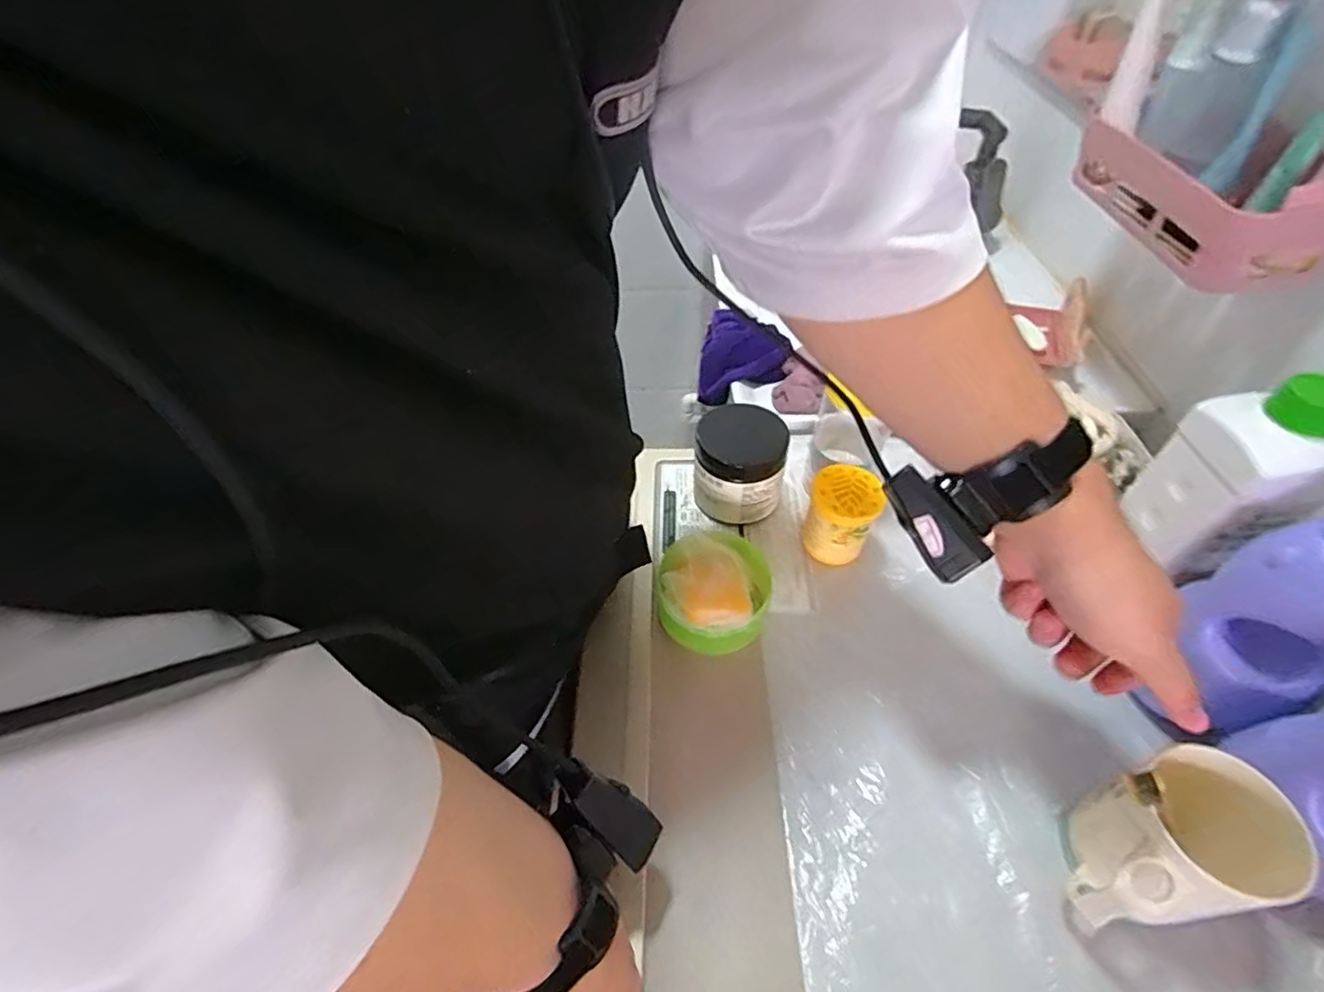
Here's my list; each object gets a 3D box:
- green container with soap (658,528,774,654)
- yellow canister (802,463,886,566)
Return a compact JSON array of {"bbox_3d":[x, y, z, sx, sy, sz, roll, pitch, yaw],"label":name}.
[{"bbox_3d":[0.045,0.082,0.528,0.095,0.068,0.100,0,50,1],"label":"green container with soap"},{"bbox_3d":[0.165,0.021,0.567,0.058,0.077,0.061,15,51,13],"label":"yellow canister"}]

